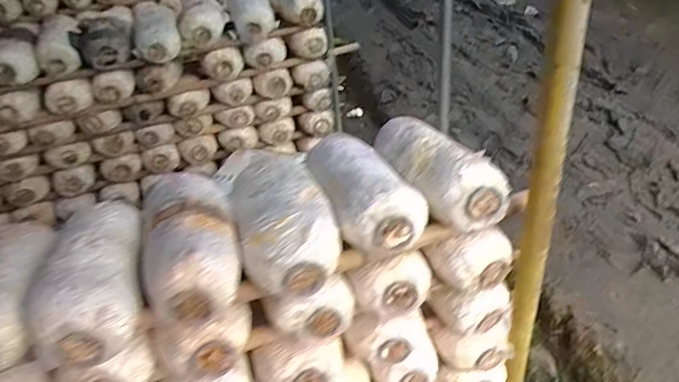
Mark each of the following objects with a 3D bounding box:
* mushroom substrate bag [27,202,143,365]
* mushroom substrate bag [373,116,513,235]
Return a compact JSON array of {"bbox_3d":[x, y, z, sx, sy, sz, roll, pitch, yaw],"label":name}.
[{"bbox_3d":[-0.390,0.127,0.789,0.130,0.107,0.283,-11,37,-5],"label":"mushroom substrate bag"},{"bbox_3d":[0.182,-0.056,0.938,0.148,0.095,0.305,-18,39,-14],"label":"mushroom substrate bag"}]

